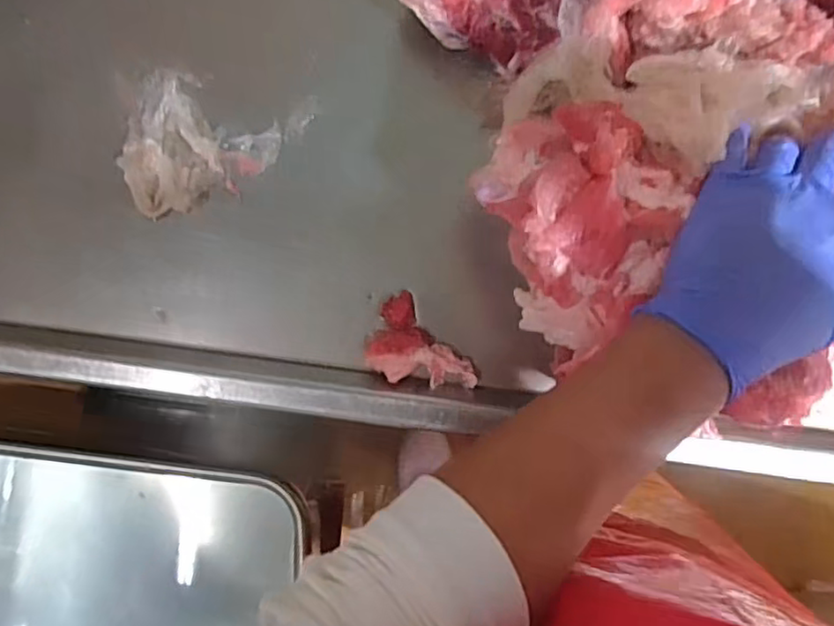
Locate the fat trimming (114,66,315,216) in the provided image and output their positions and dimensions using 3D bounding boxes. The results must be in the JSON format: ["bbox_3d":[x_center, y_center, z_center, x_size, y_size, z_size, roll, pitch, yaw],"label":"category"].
[{"bbox_3d":[-0.175,-0.135,0.538,0.138,0.026,0.117,13,85,1],"label":"fat trimming"}]

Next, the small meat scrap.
[{"bbox_3d":[-0.002,0.035,0.525,0.061,0.019,0.097,-41,86,-3],"label":"small meat scrap"}]

